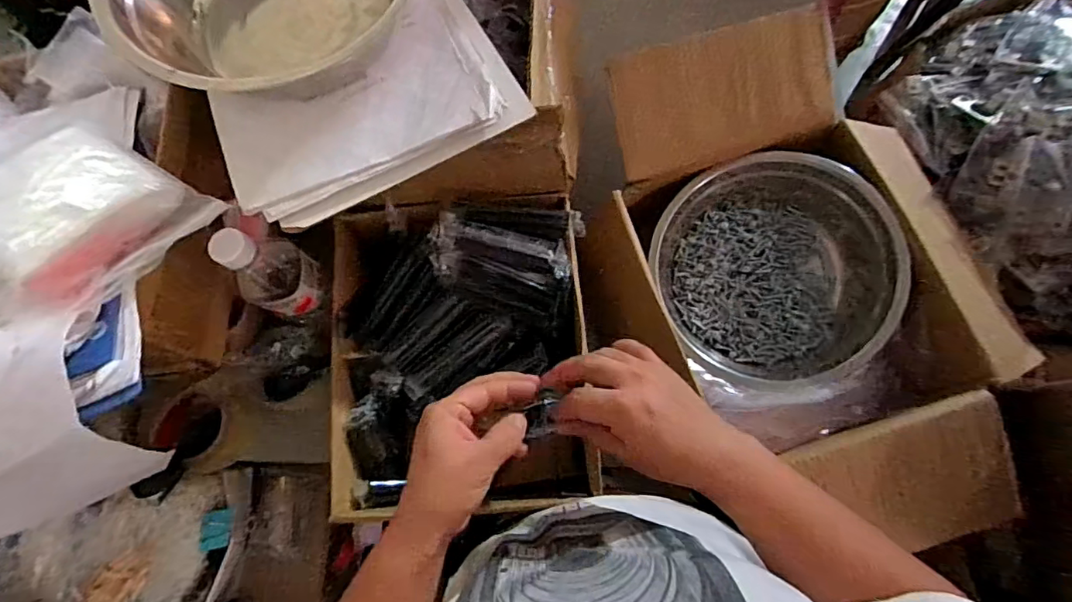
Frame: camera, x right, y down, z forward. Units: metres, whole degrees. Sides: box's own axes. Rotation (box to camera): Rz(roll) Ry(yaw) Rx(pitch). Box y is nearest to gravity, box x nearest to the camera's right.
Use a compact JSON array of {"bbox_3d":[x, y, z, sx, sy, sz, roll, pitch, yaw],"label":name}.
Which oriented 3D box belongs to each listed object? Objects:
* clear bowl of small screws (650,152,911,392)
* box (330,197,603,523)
[{"bbox_3d":[0.258,-0.035,0.601,0.248,0.077,0.252,0,75,2],"label":"clear bowl of small screws"},{"bbox_3d":[-0.073,0.064,0.581,0.249,0.158,0.293,-4,75,1],"label":"box"}]

